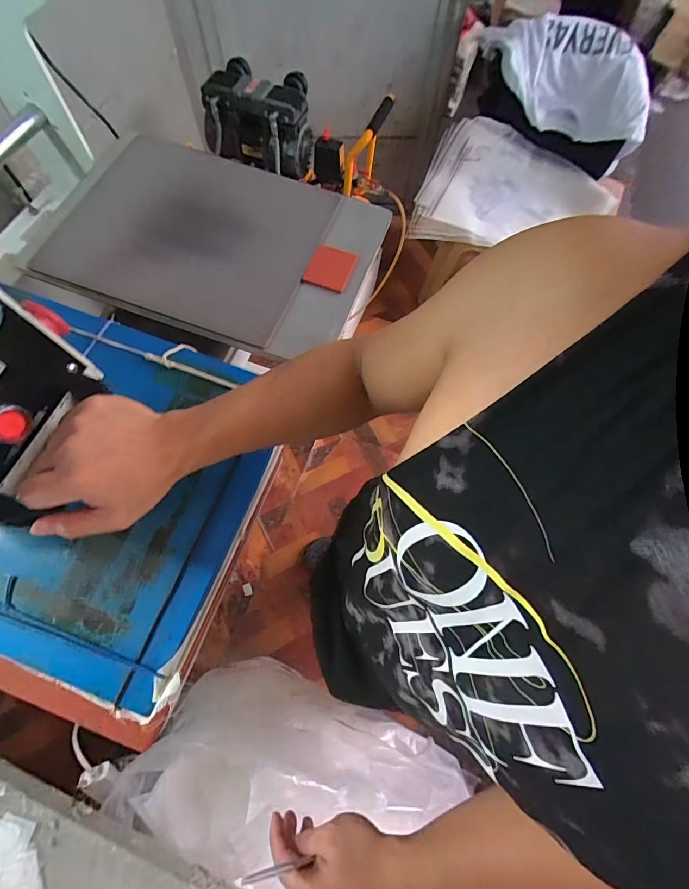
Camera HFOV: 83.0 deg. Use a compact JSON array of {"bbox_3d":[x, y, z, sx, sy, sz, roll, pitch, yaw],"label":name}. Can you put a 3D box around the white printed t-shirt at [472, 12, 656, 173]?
[{"bbox_3d":[0.728,-1.198,1.260,0.604,0.232,0.196,24,68,-7],"label":"white printed t-shirt"}]

